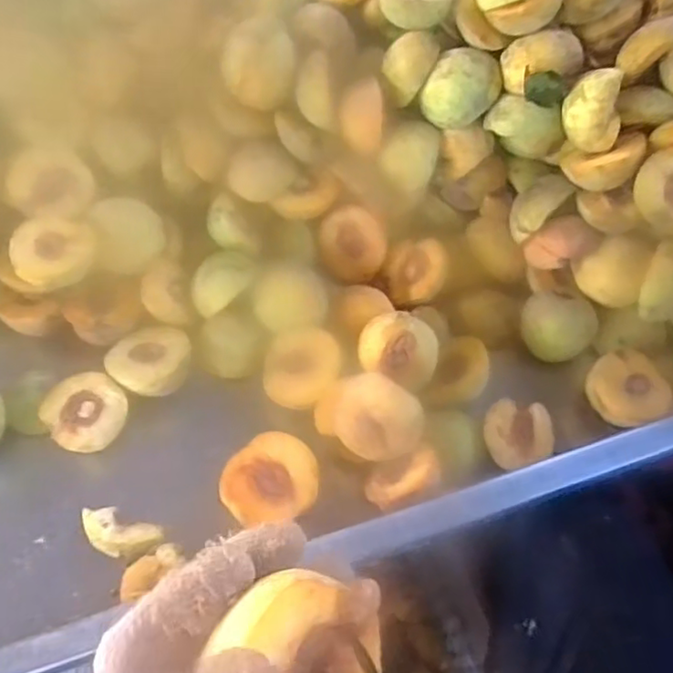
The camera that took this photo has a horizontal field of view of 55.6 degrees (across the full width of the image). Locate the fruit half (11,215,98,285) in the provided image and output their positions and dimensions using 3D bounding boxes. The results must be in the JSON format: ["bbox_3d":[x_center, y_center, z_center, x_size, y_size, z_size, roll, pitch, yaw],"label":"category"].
[{"bbox_3d":[-0.214,-0.067,0.481,0.058,0.027,0.049,-22,62,-15],"label":"fruit half"}]

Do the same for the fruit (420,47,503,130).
[{"bbox_3d":[0.098,-0.193,0.501,0.056,0.043,0.049,18,60,8],"label":"fruit"}]

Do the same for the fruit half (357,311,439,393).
[{"bbox_3d":[0.046,0.009,0.471,0.059,0.026,0.049,24,61,12],"label":"fruit half"}]

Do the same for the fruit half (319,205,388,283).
[{"bbox_3d":[0.016,-0.082,0.562,0.059,0.063,0.029,10,21,13],"label":"fruit half"}]

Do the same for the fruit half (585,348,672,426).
[{"bbox_3d":[0.221,0.040,0.485,0.049,0.024,0.057,-15,61,-12],"label":"fruit half"}]

